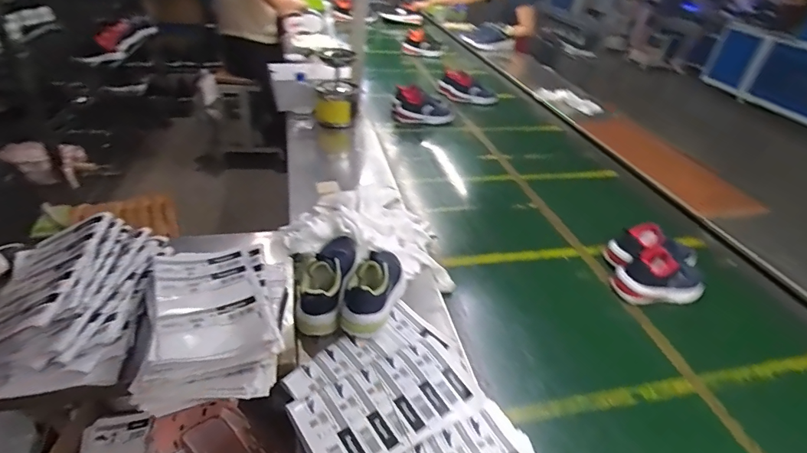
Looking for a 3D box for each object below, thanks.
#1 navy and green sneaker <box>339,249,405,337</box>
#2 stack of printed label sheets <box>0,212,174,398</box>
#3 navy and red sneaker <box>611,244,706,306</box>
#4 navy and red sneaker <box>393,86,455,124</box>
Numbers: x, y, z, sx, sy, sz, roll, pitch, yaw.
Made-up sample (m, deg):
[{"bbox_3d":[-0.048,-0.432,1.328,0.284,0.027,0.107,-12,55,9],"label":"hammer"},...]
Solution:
[{"bbox_3d":[-0.044,0.089,0.722,0.072,0.089,0.186,15,39,13],"label":"navy and green sneaker"},{"bbox_3d":[-0.498,0.092,0.641,0.225,0.078,0.294,-4,39,-12],"label":"stack of printed label sheets"},{"bbox_3d":[0.522,0.102,0.872,0.175,0.096,0.072,1,36,-6],"label":"navy and red sneaker"},{"bbox_3d":[0.071,-0.441,1.572,0.219,0.095,0.128,2,38,-4],"label":"navy and red sneaker"}]

